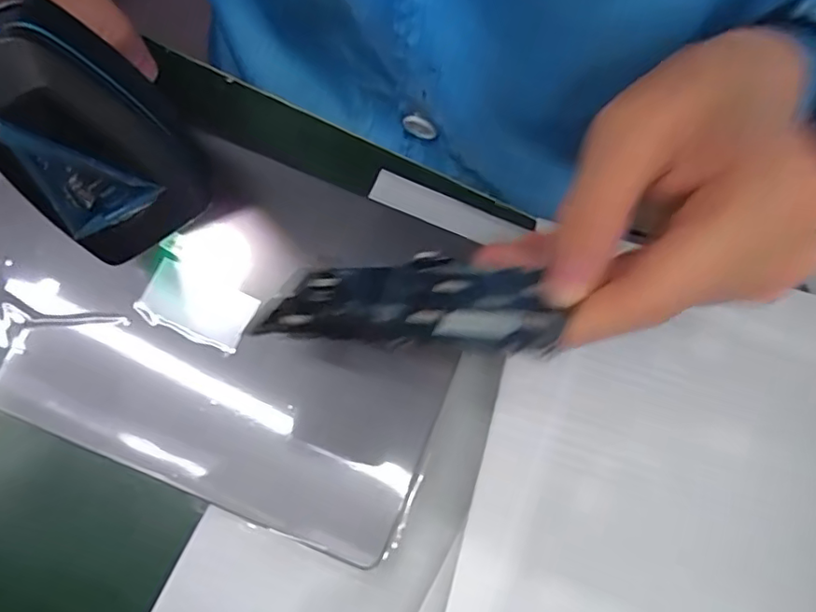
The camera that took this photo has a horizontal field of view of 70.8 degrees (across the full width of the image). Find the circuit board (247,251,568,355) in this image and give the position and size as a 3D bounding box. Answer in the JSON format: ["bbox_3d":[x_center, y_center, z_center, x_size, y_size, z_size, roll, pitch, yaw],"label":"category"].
[{"bbox_3d":[-0.001,-0.004,0.214,0.122,0.004,0.051,2,41,31],"label":"circuit board"}]

